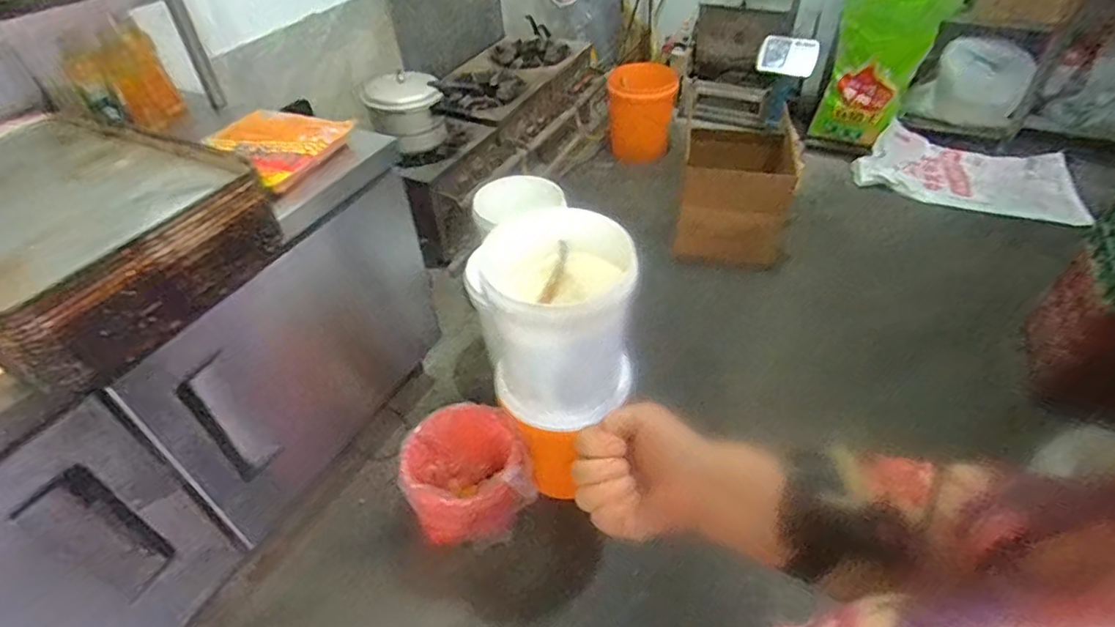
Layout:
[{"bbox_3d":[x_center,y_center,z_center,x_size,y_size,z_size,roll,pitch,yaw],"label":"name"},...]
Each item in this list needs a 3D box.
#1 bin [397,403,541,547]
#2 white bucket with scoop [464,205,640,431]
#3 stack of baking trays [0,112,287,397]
[{"bbox_3d":[-0.213,0.400,1.400,0.285,0.267,0.279,-37,52,-28],"label":"bin"},{"bbox_3d":[0.005,0.013,1.265,0.307,0.364,0.288,-6,44,1],"label":"white bucket with scoop"},{"bbox_3d":[-0.798,-0.136,0.937,0.578,0.187,0.395,17,49,23],"label":"stack of baking trays"}]

